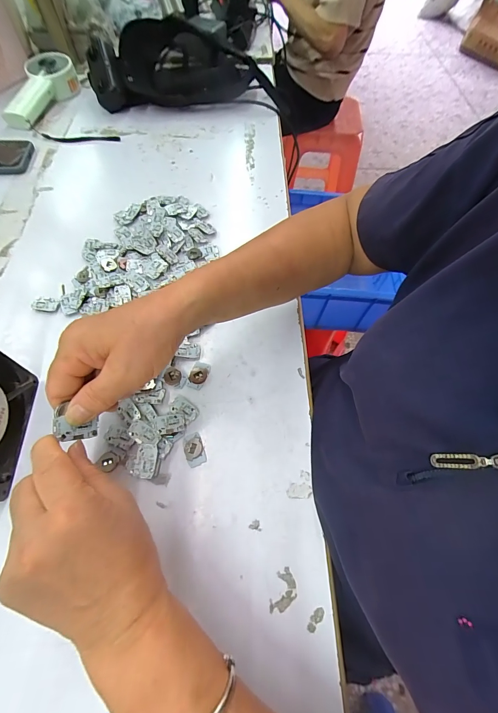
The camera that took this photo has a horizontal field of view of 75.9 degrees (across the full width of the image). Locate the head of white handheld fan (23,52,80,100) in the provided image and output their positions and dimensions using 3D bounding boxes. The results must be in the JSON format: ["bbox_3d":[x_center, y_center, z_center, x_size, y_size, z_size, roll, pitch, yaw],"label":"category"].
[{"bbox_3d":[-0.339,-0.486,0.553,0.072,0.043,0.076,-25,67,-14],"label":"head of white handheld fan"}]

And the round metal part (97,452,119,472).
[{"bbox_3d":[-0.131,0.097,0.299,0.018,0.004,0.016,29,66,12],"label":"round metal part"}]

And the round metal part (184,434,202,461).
[{"bbox_3d":[-0.054,0.088,0.307,0.019,0.006,0.019,1,63,-1],"label":"round metal part"}]

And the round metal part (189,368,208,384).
[{"bbox_3d":[-0.053,0.020,0.342,0.017,0.004,0.020,39,69,16],"label":"round metal part"}]

